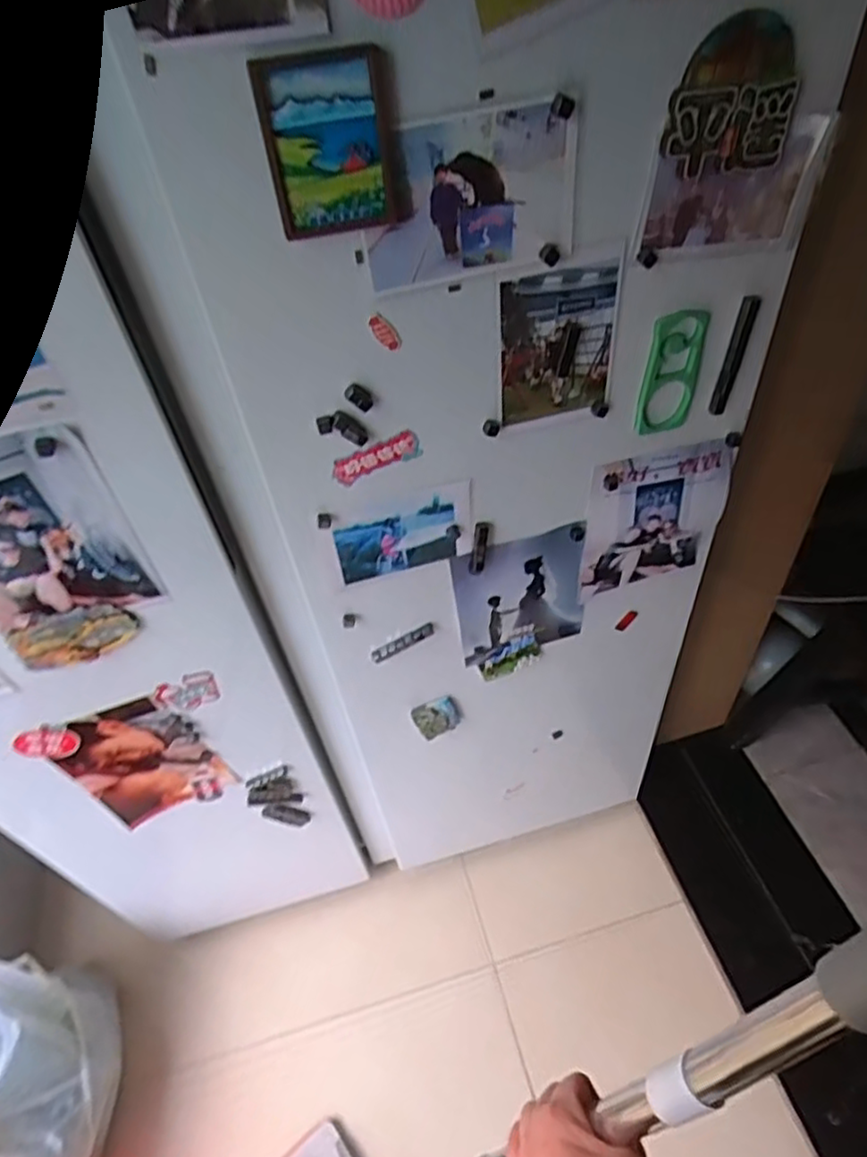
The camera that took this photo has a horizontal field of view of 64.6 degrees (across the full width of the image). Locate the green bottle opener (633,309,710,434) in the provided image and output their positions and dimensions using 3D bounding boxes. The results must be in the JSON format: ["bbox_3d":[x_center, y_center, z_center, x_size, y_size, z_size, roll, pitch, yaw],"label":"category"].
[{"bbox_3d":[0.204,-0.172,0.586,0.056,0.115,0.009,-16,49,-14],"label":"green bottle opener"}]

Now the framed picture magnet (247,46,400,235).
[{"bbox_3d":[-0.060,-0.255,0.406,0.074,0.090,0.006,-16,47,-7],"label":"framed picture magnet"}]

